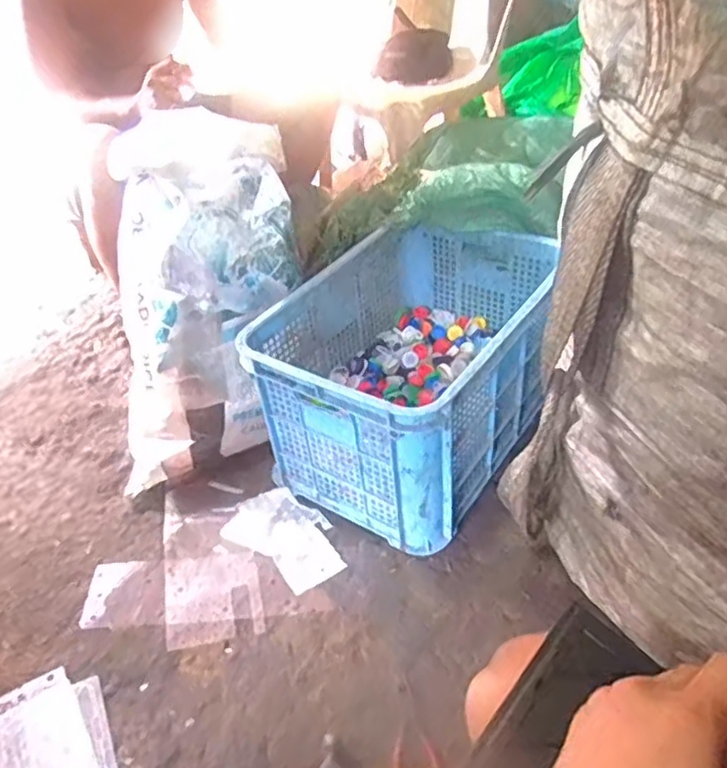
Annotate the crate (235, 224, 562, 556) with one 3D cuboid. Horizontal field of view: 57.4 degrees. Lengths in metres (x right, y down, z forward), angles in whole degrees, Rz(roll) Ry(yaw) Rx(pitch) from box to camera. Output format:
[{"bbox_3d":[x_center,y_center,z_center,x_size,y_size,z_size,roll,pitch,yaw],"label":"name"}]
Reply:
[{"bbox_3d":[0.088,-0.034,1.148,0.363,0.283,0.501,19,45,26],"label":"crate"}]

